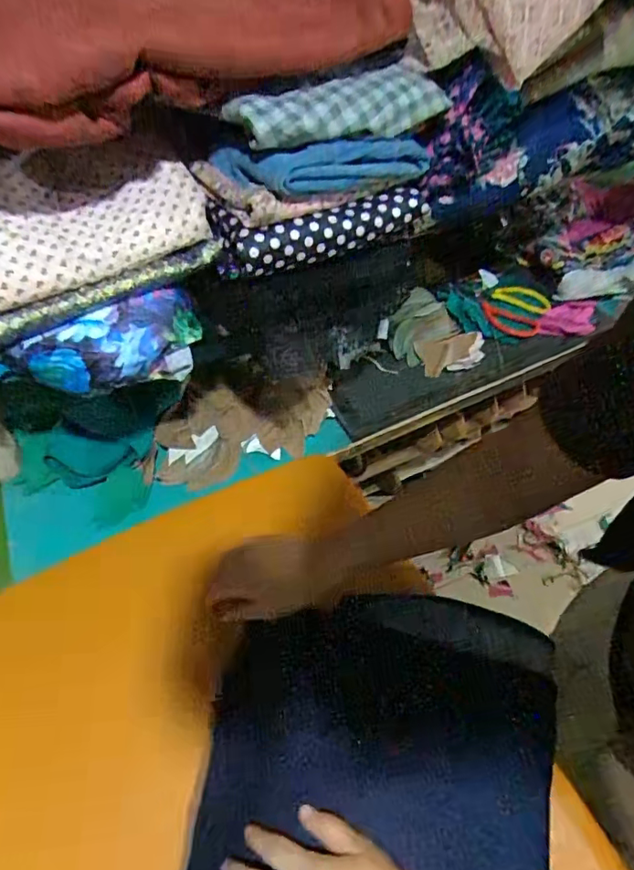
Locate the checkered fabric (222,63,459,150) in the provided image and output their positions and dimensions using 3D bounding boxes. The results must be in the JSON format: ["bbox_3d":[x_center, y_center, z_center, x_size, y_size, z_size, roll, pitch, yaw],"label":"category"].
[{"bbox_3d":[0.027,-0.324,0.511,0.227,0.053,0.049,-25,52,-14],"label":"checkered fabric"}]

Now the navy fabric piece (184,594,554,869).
[{"bbox_3d":[0.034,0.294,0.389,0.261,0.025,0.357,8,51,13],"label":"navy fabric piece"}]

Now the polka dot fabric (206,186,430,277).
[{"bbox_3d":[0.009,-0.242,0.577,0.242,0.054,0.083,-25,52,-14],"label":"polka dot fabric"}]

